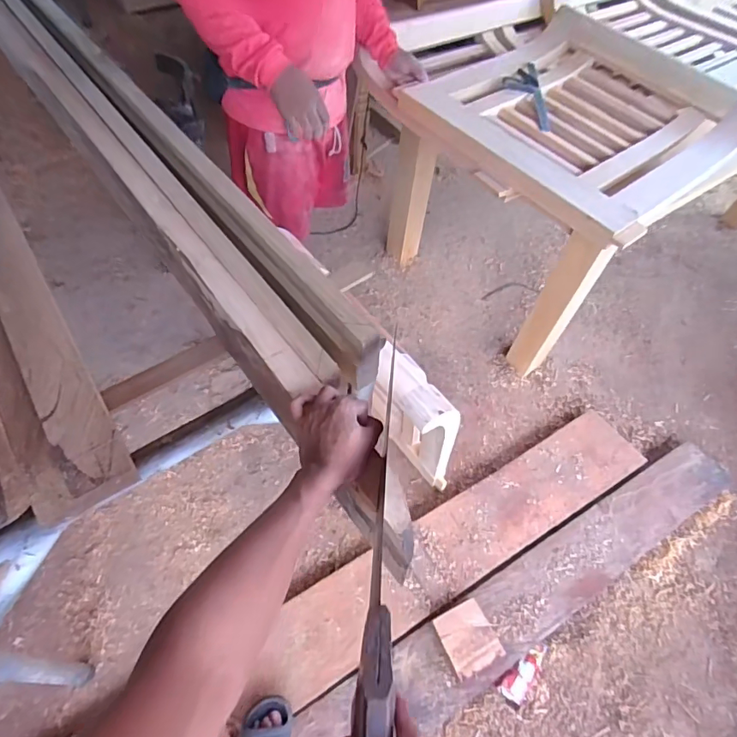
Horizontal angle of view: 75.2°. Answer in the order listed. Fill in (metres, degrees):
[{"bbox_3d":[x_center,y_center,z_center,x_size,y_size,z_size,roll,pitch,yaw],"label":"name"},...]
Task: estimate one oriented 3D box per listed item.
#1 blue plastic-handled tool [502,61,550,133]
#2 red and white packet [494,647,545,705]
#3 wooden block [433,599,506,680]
[{"bbox_3d":[0.421,-0.737,1.288,0.118,0.036,0.282,5,56,-2],"label":"blue plastic-handled tool"},{"bbox_3d":[0.399,0.777,1.222,0.151,0.017,0.065,-36,66,-25],"label":"red and white packet"},{"bbox_3d":[0.247,0.669,1.191,0.132,0.051,0.136,-20,60,-18],"label":"wooden block"}]

